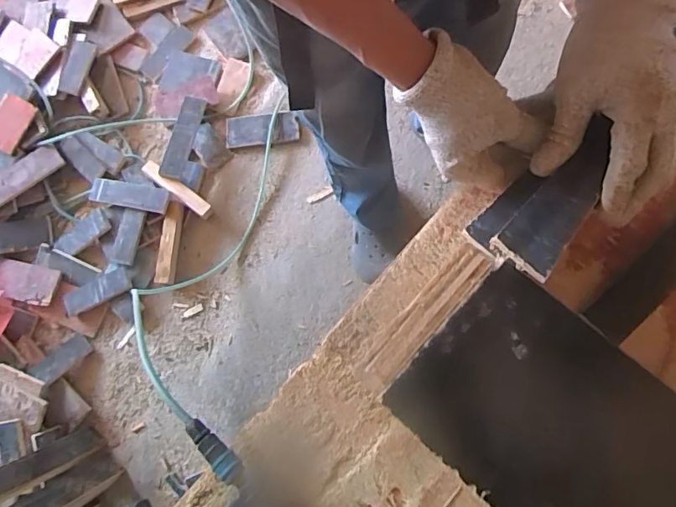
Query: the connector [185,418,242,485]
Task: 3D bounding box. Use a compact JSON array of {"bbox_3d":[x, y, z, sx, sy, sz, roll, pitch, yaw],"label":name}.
[{"bbox_3d":[-0.131,0.204,0.516,0.024,0.018,0.073,-45,77,-4],"label":"connector"}]

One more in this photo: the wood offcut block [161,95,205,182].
[{"bbox_3d":[-0.403,-0.304,1.286,0.056,0.016,0.243,21,68,-28],"label":"wood offcut block"}]

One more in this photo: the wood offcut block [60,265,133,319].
[{"bbox_3d":[-0.605,0.096,1.246,0.170,0.029,0.061,-27,76,0],"label":"wood offcut block"}]

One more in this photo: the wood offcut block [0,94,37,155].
[{"bbox_3d":[-0.883,-0.347,1.320,0.085,0.022,0.142,27,82,-21],"label":"wood offcut block"}]

